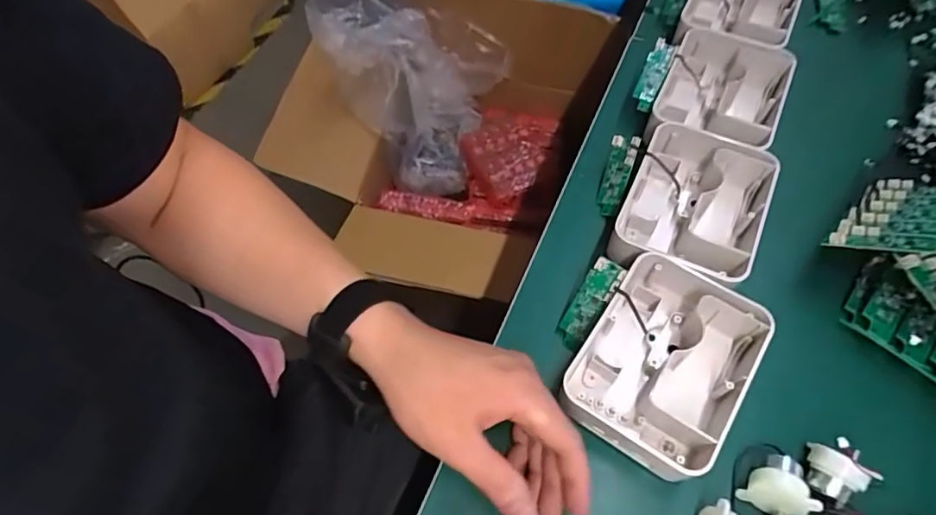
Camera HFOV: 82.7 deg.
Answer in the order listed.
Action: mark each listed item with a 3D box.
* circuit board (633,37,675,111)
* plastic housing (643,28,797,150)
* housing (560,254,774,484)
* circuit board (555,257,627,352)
[{"bbox_3d":[0.169,-0.166,0.486,0.021,0.013,0.067,23,81,11],"label":"circuit board"},{"bbox_3d":[0.223,-0.144,0.468,0.097,0.038,0.127,24,63,11],"label":"plastic housing"},{"bbox_3d":[0.133,0.071,0.363,0.102,0.046,0.133,30,65,15],"label":"housing"},{"bbox_3d":[0.087,0.034,0.383,0.022,0.008,0.068,31,104,15],"label":"circuit board"}]

